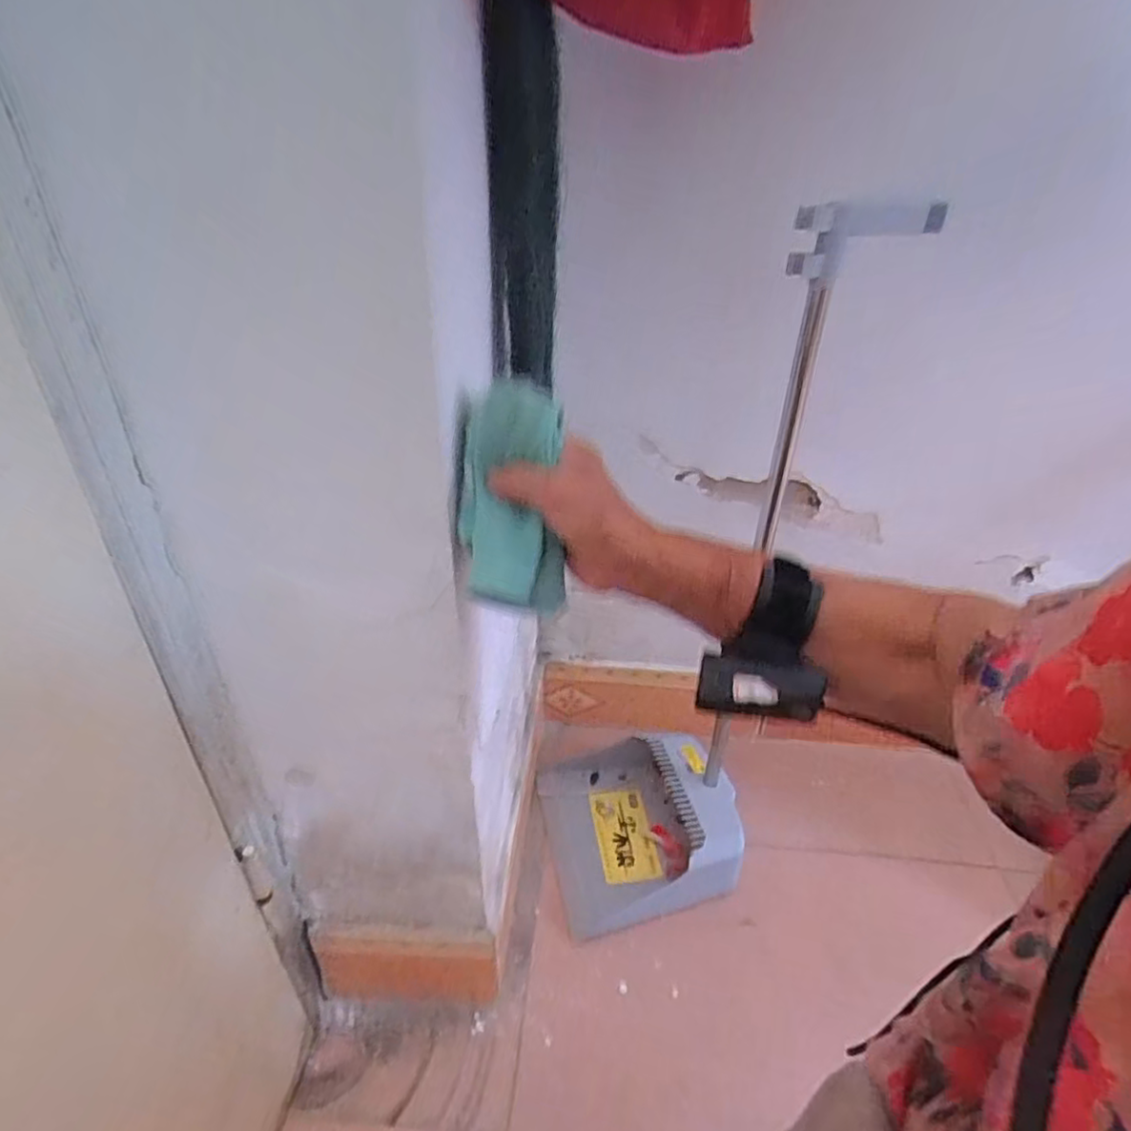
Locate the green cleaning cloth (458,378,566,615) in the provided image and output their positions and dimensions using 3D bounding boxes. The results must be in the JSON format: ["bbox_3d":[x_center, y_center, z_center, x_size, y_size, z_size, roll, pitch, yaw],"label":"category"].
[{"bbox_3d":[-0.033,-0.045,0.416,0.063,0.146,0.028,-1,-4,-5],"label":"green cleaning cloth"}]

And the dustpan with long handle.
[{"bbox_3d":[0.147,0.045,0.702,0.294,0.750,0.243,-5,32,-11],"label":"dustpan with long handle"}]

